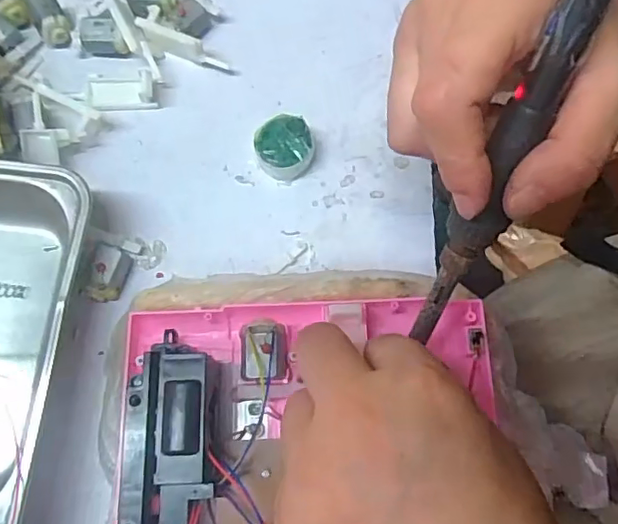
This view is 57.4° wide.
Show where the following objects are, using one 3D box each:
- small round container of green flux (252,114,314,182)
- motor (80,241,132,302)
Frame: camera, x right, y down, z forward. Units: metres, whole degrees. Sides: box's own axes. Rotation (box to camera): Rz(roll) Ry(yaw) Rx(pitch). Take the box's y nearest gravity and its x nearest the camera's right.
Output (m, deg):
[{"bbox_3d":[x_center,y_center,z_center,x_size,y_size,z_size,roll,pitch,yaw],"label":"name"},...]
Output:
[{"bbox_3d":[-0.014,-0.065,0.318,0.031,0.017,0.031,1,74,-2],"label":"small round container of green flux"},{"bbox_3d":[-0.105,0.006,0.296,0.021,0.016,0.029,12,74,1],"label":"motor"}]

